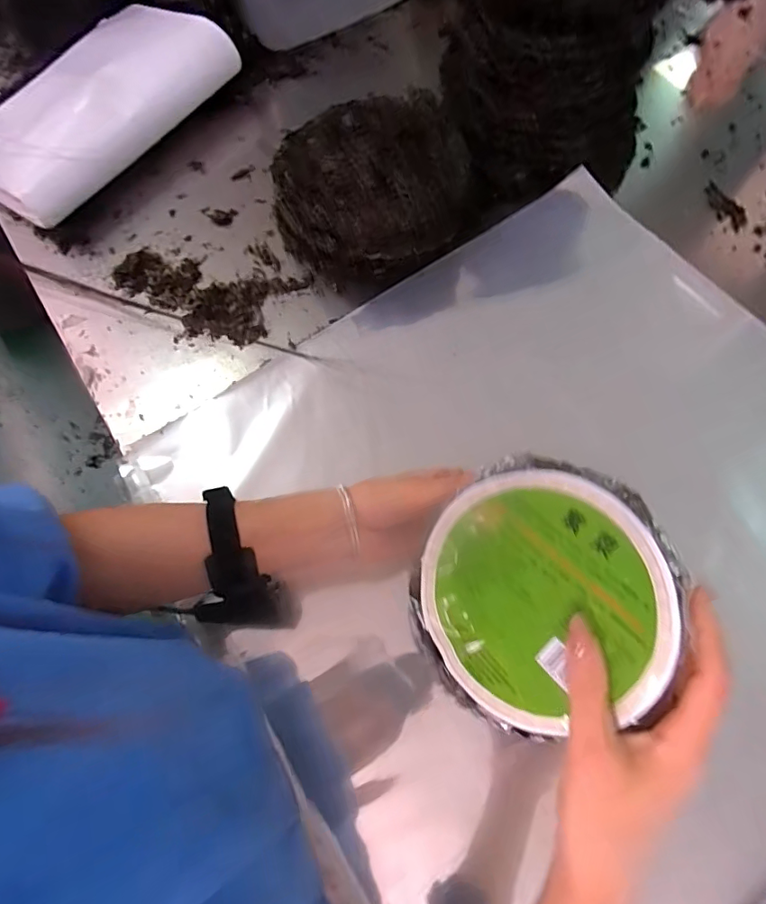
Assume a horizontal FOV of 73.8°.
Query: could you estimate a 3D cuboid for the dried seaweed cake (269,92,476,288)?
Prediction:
[{"bbox_3d":[-0.013,-0.285,0.569,0.212,0.082,0.205,6,68,5],"label":"dried seaweed cake"}]

